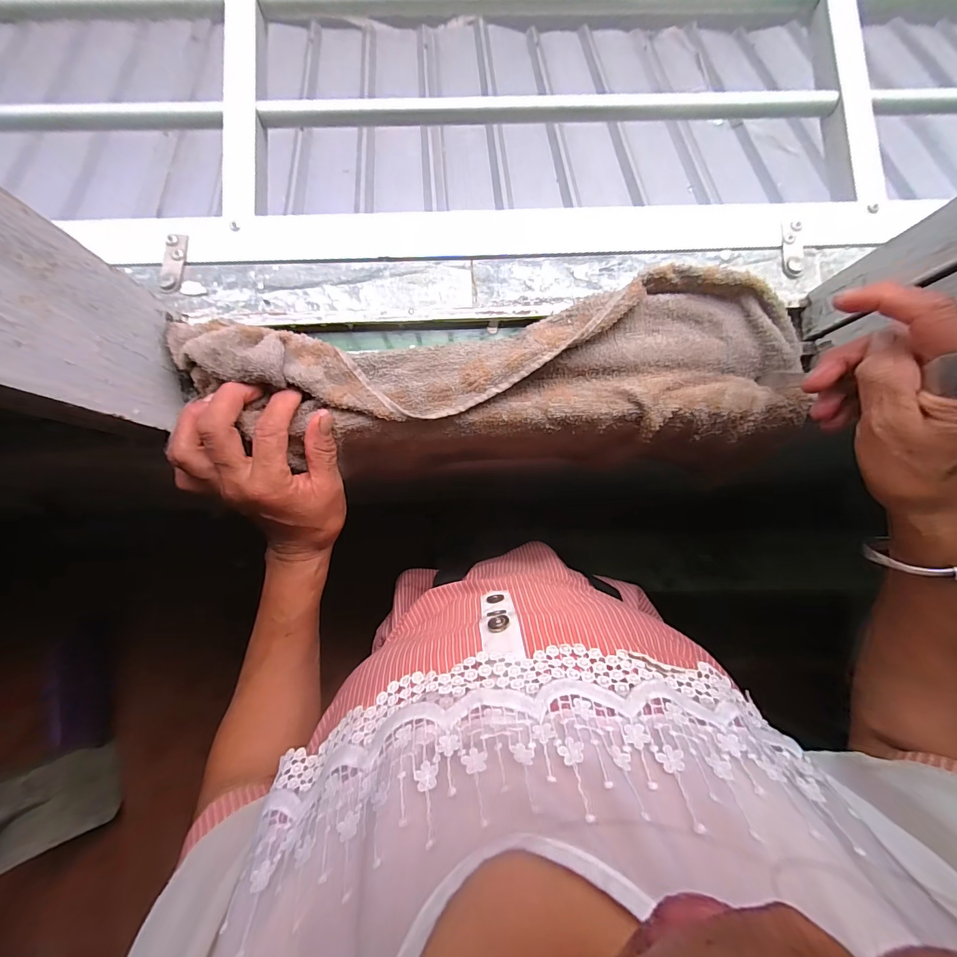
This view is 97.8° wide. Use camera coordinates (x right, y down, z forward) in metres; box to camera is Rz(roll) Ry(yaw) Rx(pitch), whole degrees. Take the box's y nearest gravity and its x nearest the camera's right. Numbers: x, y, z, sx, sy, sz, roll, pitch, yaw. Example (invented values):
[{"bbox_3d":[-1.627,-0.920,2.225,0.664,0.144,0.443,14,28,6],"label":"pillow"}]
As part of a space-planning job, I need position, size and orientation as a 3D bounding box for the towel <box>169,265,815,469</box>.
[{"bbox_3d":[0.016,-0.086,0.318,0.450,0.048,0.120,-4,85,-4],"label":"towel"}]

